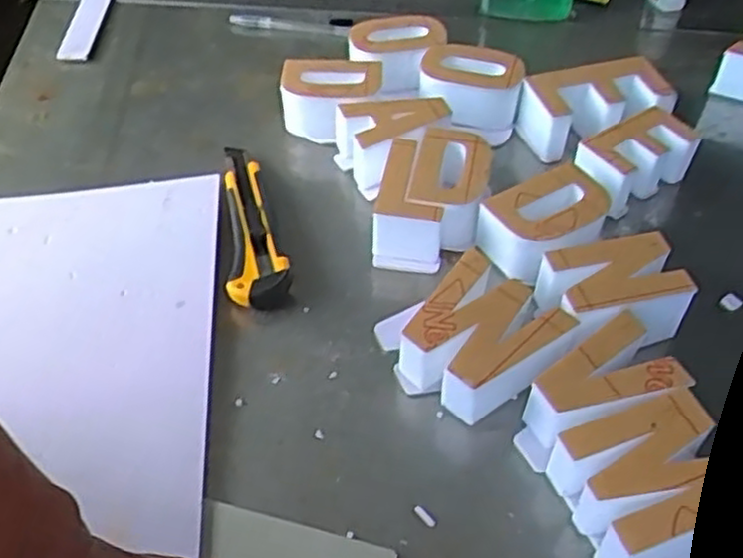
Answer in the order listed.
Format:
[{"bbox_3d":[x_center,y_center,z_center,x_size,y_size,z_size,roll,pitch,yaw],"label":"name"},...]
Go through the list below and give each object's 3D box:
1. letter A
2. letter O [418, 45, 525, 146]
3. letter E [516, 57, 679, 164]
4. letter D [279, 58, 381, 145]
[{"bbox_3d":[0.018,-0.112,0.612,0.084,0.052,0.065,-22,52,-16],"label":"letter A"},{"bbox_3d":[0.083,-0.160,0.652,0.085,0.055,0.057,9,50,9],"label":"letter O"},{"bbox_3d":[0.187,-0.138,0.647,0.123,0.062,0.068,-5,49,-2],"label":"letter E"},{"bbox_3d":[-0.033,-0.152,0.628,0.085,0.036,0.059,-5,49,-3],"label":"letter D"}]

